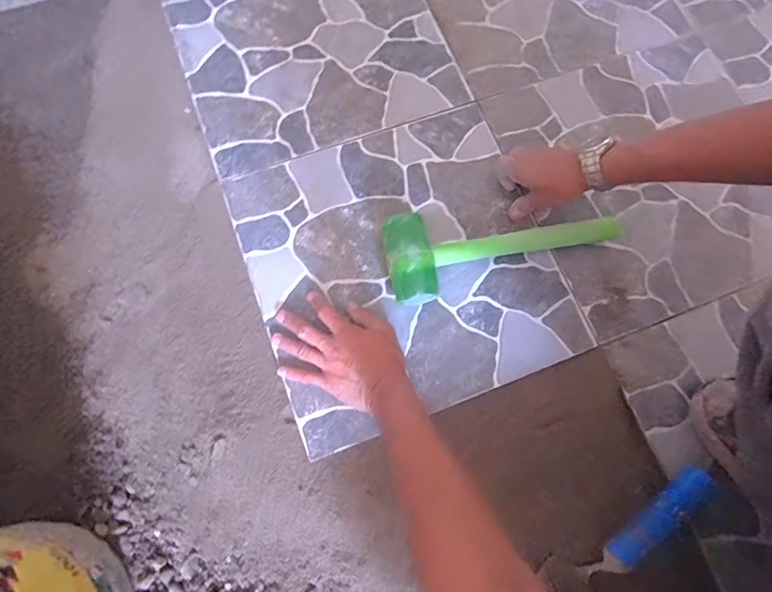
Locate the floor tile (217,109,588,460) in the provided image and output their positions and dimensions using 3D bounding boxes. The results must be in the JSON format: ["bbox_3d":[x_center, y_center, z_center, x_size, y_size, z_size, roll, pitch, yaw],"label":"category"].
[{"bbox_3d":[0.024,-0.049,0.581,0.387,0.010,0.394,-19,78,-7],"label":"floor tile"}]

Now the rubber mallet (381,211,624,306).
[{"bbox_3d":[0.162,-0.070,0.563,0.327,0.069,0.112,-11,77,-4],"label":"rubber mallet"}]

